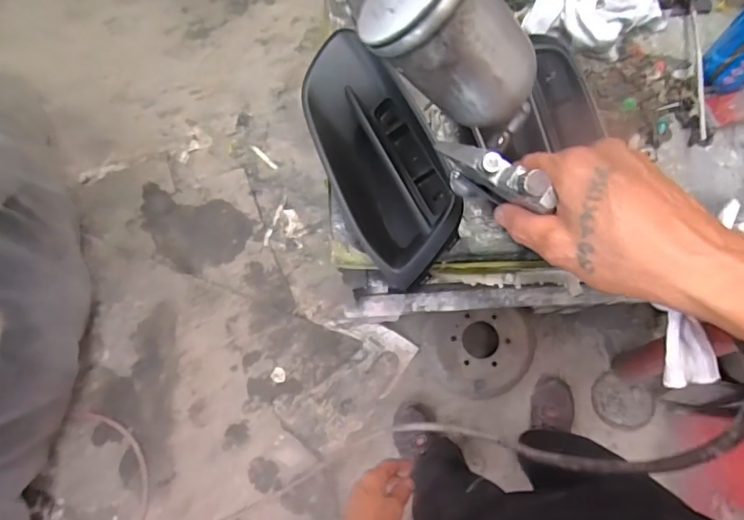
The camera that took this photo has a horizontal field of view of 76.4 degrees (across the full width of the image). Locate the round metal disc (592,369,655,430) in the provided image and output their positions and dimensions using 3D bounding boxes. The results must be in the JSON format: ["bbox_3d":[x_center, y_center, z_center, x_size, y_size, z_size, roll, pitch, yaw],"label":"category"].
[{"bbox_3d":[0.669,0.382,1.266,0.150,0.016,0.127,25,92,20],"label":"round metal disc"}]

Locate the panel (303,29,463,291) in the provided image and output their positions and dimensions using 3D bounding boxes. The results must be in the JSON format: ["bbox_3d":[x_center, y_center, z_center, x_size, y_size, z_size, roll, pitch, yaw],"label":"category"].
[{"bbox_3d":[0.013,-0.119,0.570,0.132,0.068,0.300,-20,77,0],"label":"panel"}]

